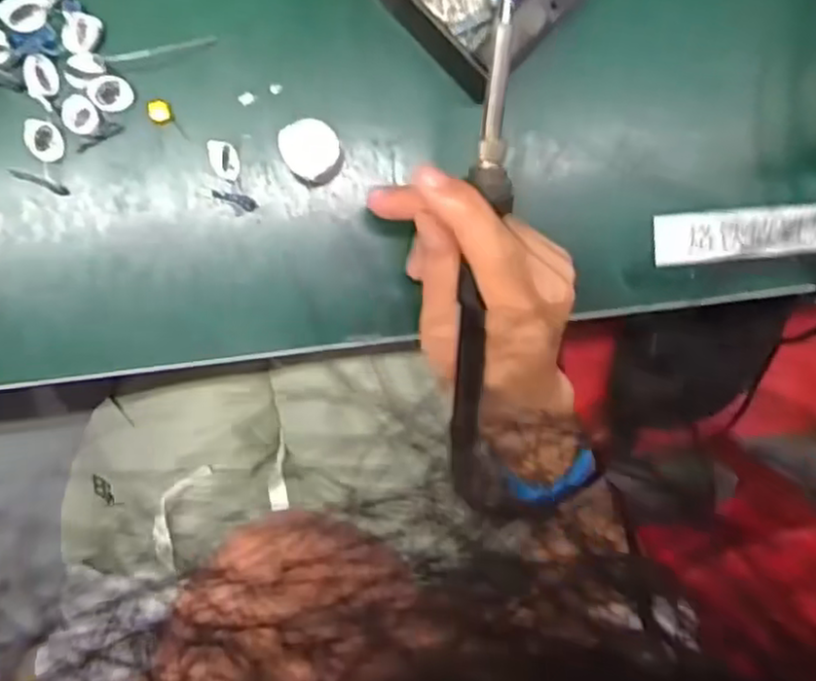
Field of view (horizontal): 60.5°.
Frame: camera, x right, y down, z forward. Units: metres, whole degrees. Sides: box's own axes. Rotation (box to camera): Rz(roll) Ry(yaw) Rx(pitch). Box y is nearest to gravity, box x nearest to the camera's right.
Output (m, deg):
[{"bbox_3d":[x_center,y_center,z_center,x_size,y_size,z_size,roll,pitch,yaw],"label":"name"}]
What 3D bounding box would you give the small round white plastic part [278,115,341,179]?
[{"bbox_3d":[-0.048,-0.094,0.347,0.026,0.026,0.027,-1,96,-6],"label":"small round white plastic part"}]

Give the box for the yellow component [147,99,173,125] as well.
[{"bbox_3d":[-0.123,-0.113,0.346,0.011,0.004,0.012,-1,96,-6],"label":"yellow component"}]

